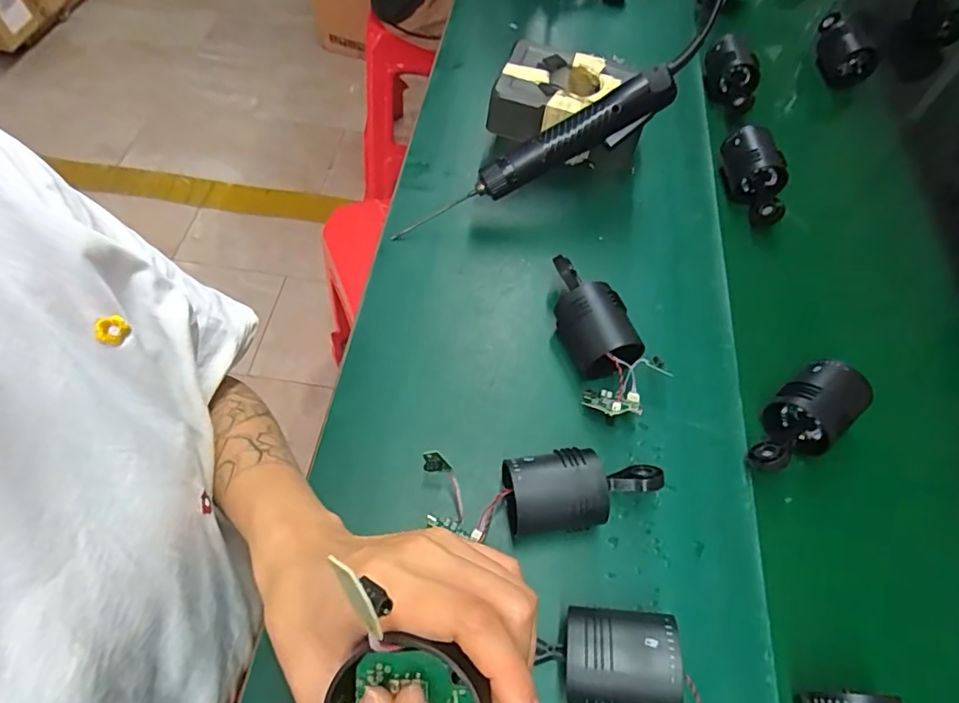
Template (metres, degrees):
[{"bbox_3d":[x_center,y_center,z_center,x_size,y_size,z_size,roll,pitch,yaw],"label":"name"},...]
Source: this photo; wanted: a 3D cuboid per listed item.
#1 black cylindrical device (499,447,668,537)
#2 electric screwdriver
[{"bbox_3d":[0.074,0.101,0.392,0.112,0.056,0.051,-8,60,-6],"label":"black cylindrical device"},{"bbox_3d":[0.050,-0.179,0.513,0.279,0.036,0.034,-27,62,8],"label":"electric screwdriver"}]

